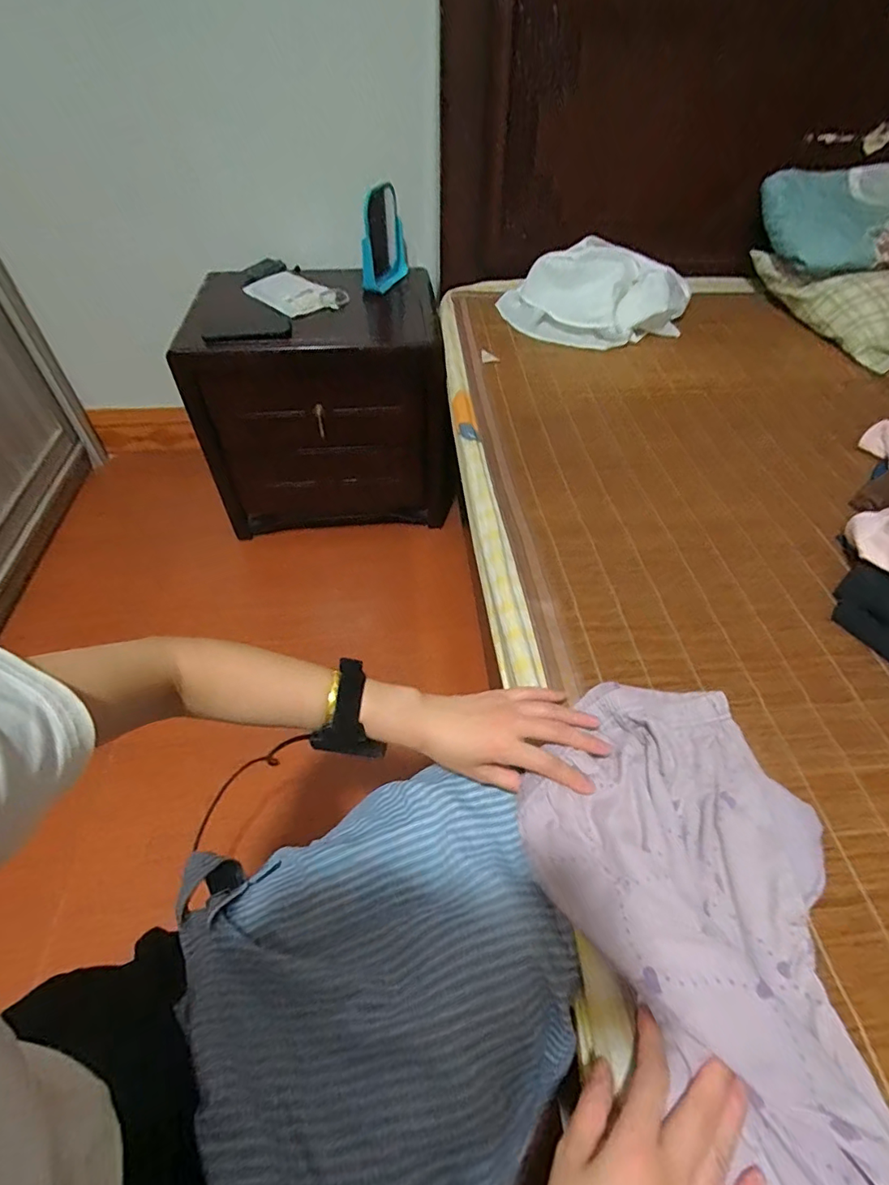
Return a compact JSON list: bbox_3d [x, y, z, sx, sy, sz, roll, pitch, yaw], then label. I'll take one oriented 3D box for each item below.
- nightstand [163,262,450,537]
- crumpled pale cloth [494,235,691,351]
[{"bbox_3d":[-0.288,-0.442,1.247,0.560,0.484,0.366,-8,51,-7],"label":"nightstand"},{"bbox_3d":[0.297,-0.592,1.013,0.359,0.113,0.215,14,52,11],"label":"crumpled pale cloth"}]

